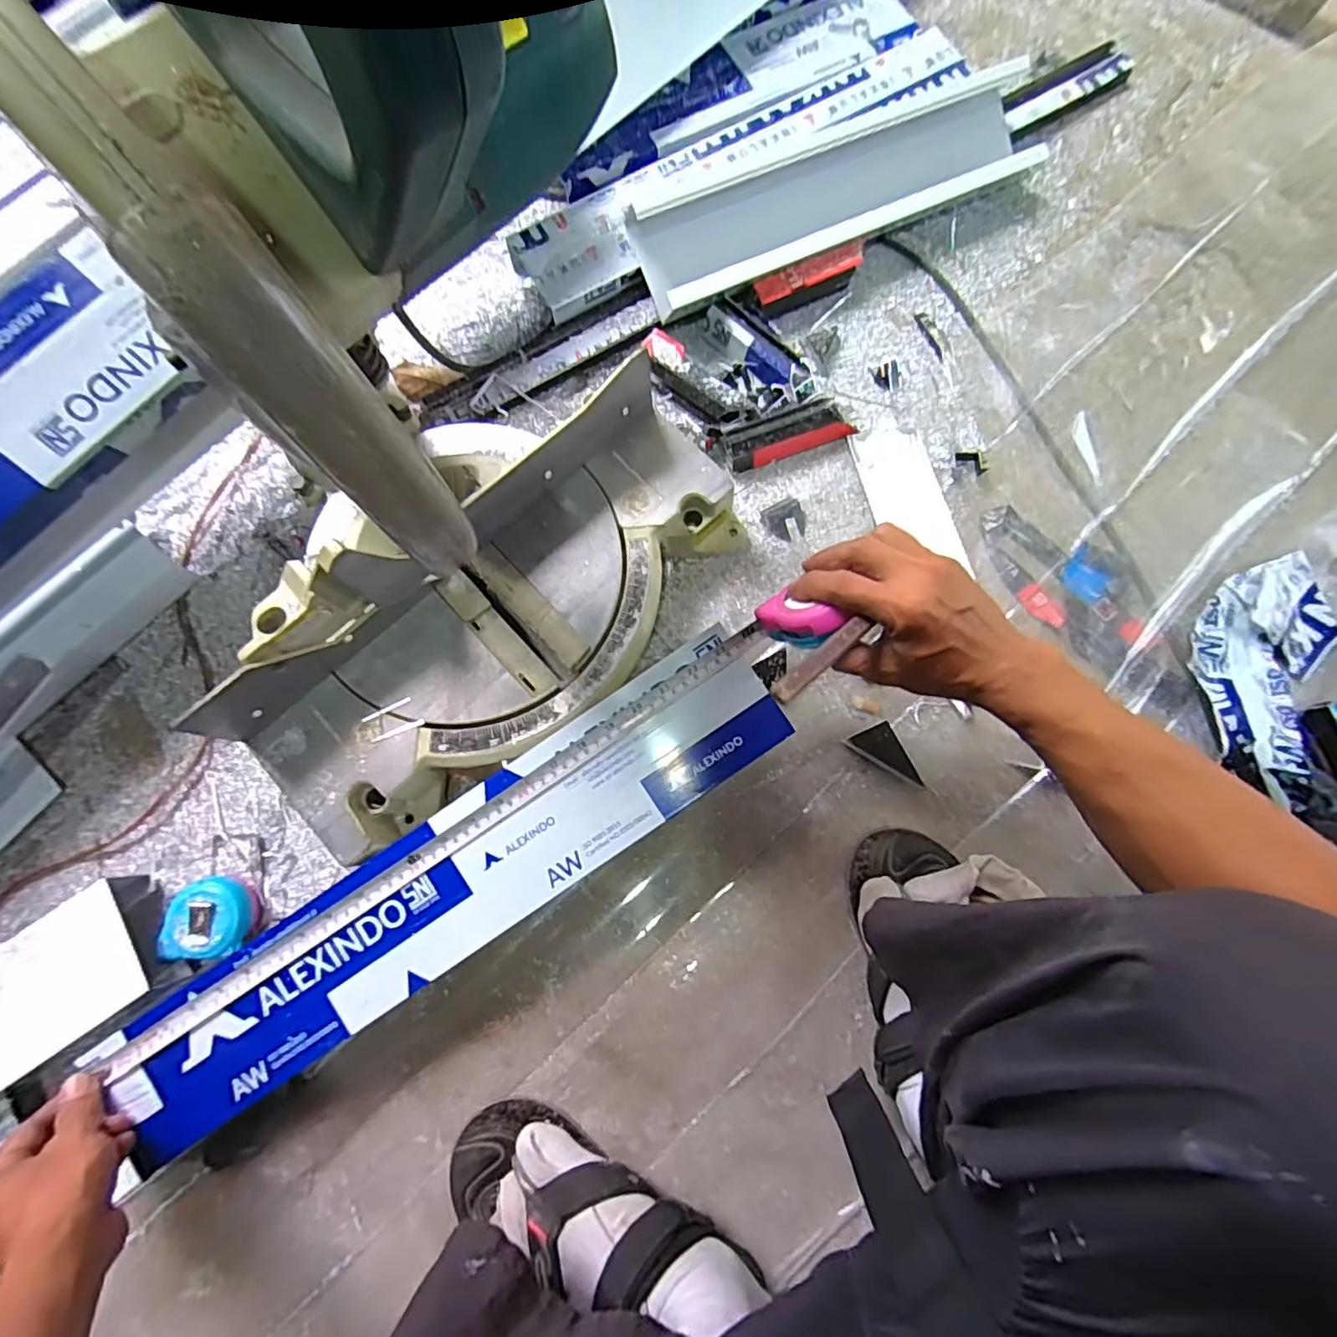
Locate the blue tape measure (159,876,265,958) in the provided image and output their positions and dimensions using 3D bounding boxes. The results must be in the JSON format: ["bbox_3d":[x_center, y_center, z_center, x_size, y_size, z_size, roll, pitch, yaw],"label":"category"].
[{"bbox_3d":[-0.393,0.214,0.526,0.066,0.034,0.063,0,78,0],"label":"blue tape measure"}]

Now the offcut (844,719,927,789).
[{"bbox_3d":[0.204,0.074,0.559,0.074,0.019,0.036,32,80,6],"label":"offcut"}]

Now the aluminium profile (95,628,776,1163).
[{"bbox_3d":[-0.163,0.165,0.457,0.556,0.015,0.098,-34,80,-1],"label":"aluminium profile"}]

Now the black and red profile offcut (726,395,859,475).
[{"bbox_3d":[0.123,-0.243,0.622,0.132,0.031,0.052,-22,79,-5],"label":"black and red profile offcut"}]

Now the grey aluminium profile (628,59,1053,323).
[{"bbox_3d":[0.177,-0.518,0.664,0.464,0.053,0.143,-26,80,-5],"label":"grey aluminium profile"}]

